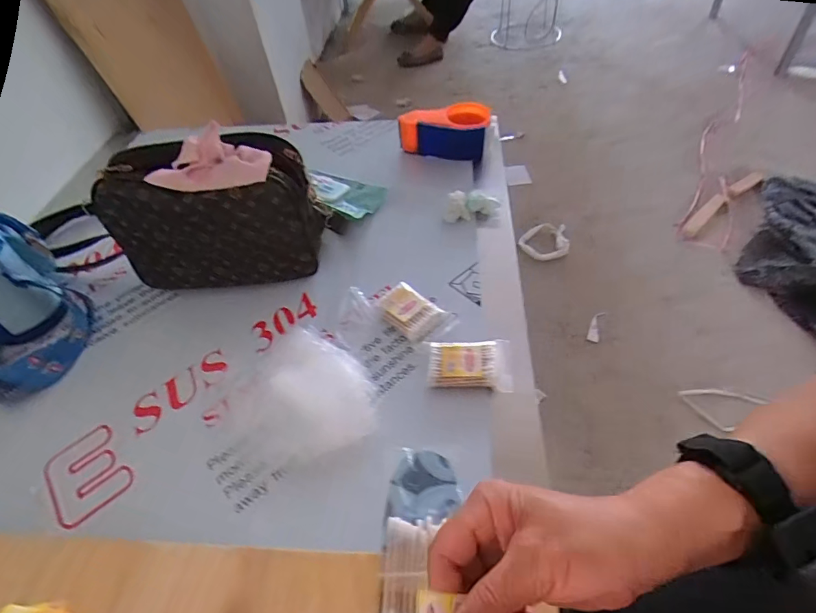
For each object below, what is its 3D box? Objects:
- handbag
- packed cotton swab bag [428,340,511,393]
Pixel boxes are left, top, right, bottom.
[{"bbox_3d":[-0.242,-0.112,0.569,0.251,0.176,0.097,-3,47,2],"label":"handbag"},{"bbox_3d":[0.067,0.063,0.495,0.086,0.025,0.055,1,47,6],"label":"packed cotton swab bag"}]

